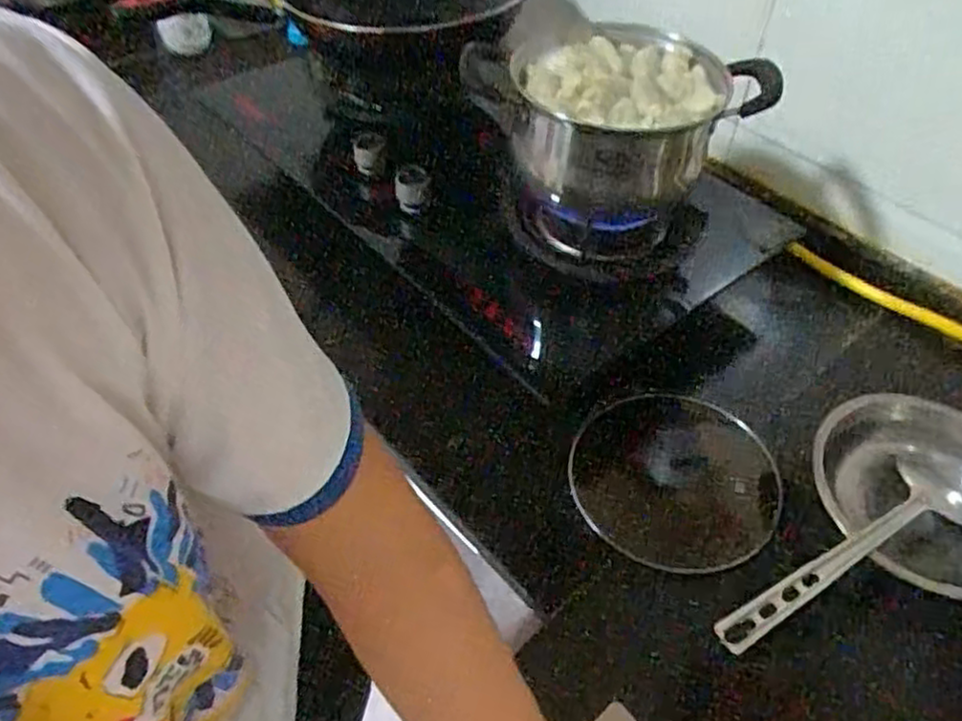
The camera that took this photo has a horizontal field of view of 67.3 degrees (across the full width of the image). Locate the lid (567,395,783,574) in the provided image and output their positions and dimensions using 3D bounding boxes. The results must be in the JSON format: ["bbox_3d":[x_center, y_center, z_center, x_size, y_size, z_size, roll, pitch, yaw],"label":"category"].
[{"bbox_3d":[0.193,0.116,0.712,0.193,0.042,0.182,0,48,0],"label":"lid"}]

